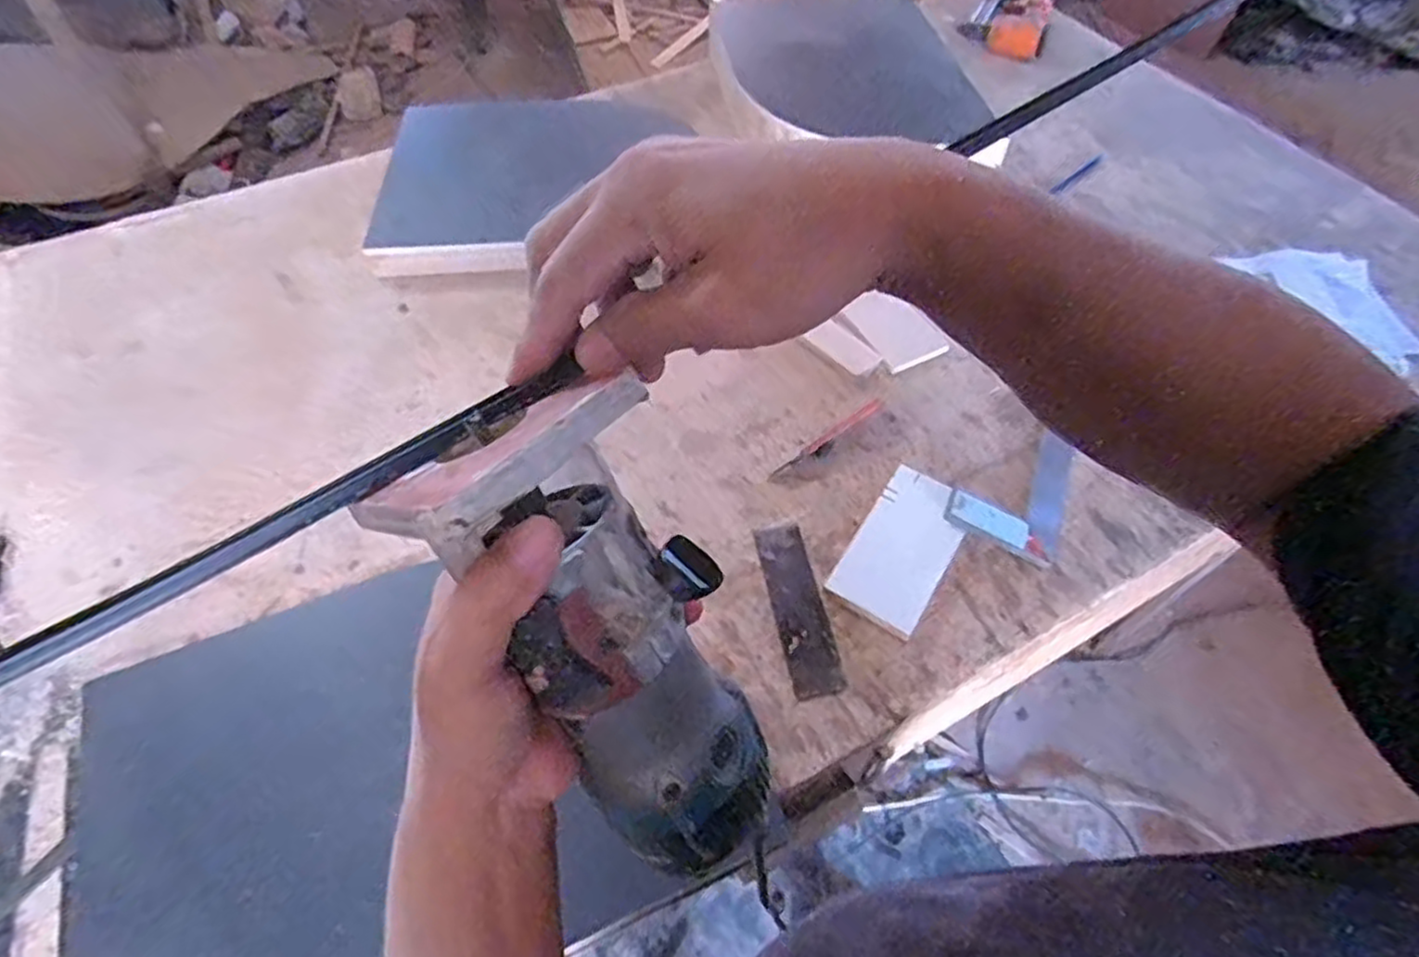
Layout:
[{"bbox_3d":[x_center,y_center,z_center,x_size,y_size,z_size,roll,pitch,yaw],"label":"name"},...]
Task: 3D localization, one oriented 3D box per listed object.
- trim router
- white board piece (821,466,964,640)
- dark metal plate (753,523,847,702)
[{"bbox_3d":[-0.038,0.065,0.294,0.087,0.202,0.077,-33,28,-21],"label":"trim router"},{"bbox_3d":[0.215,0.073,0.810,0.101,0.015,0.183,30,66,18],"label":"white board piece"},{"bbox_3d":[0.093,0.131,0.780,0.053,0.004,0.196,-9,55,-6],"label":"dark metal plate"}]

